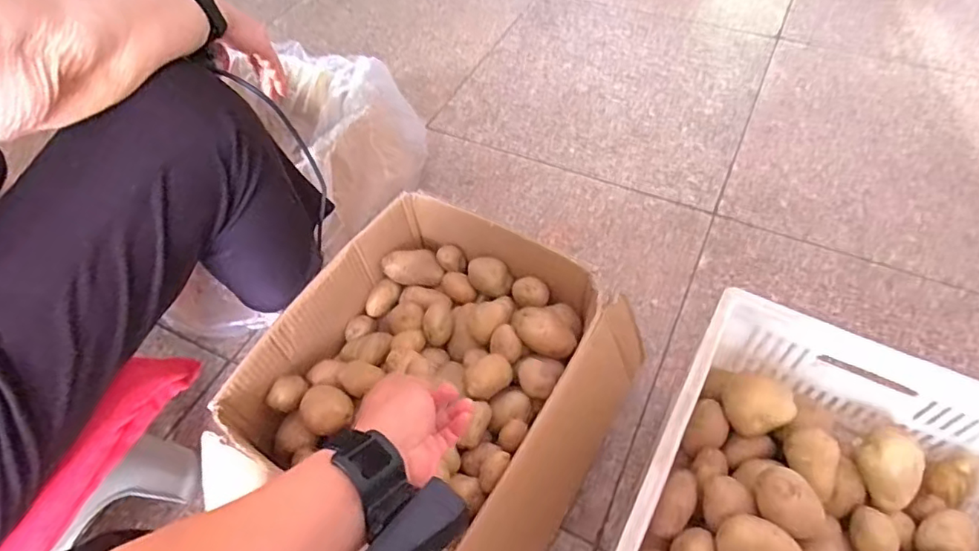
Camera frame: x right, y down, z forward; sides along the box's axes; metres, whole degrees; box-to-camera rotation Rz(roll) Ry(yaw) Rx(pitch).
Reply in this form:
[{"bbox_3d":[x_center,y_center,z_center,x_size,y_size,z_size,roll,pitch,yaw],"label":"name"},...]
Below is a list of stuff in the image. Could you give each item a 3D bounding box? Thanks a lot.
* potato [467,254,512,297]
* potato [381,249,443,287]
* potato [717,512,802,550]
[{"bbox_3d":[0.000,0.000,0.791,0.063,0.041,0.042,3,53,6],"label":"potato"},{"bbox_3d":[-0.112,-0.011,0.807,0.083,0.041,0.041,-1,53,2],"label":"potato"},{"bbox_3d":[0.235,0.248,0.497,0.065,0.057,0.047,29,60,23],"label":"potato"}]

